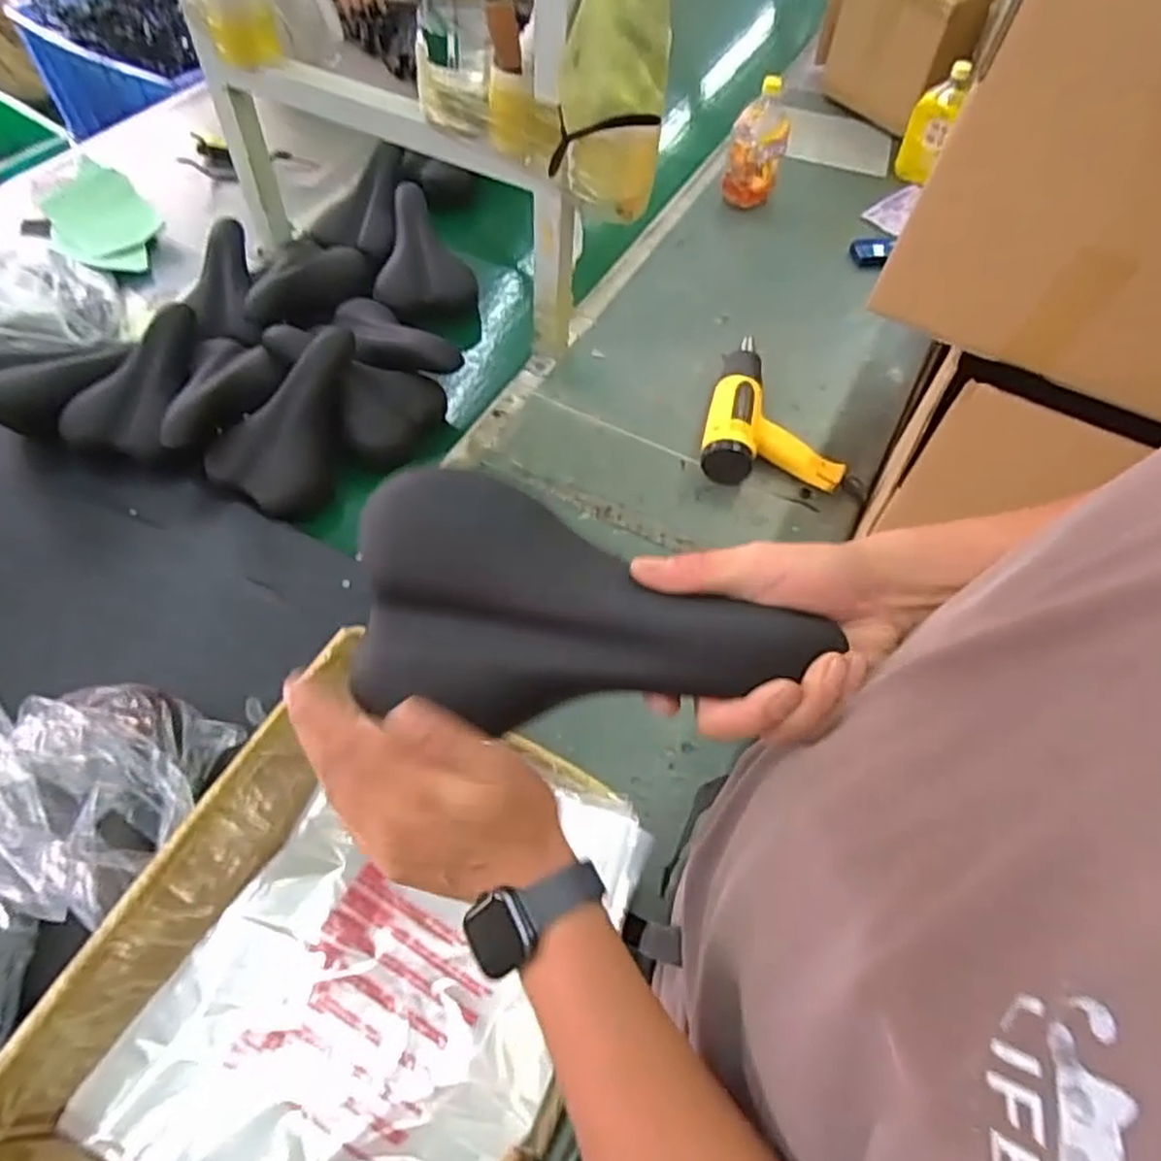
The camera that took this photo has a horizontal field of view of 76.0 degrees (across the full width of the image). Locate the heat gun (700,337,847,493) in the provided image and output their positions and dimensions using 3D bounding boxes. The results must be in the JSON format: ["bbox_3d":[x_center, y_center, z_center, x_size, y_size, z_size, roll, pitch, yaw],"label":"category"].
[{"bbox_3d":[0.281,-0.235,1.056,0.199,0.068,0.244,12,56,5],"label":"heat gun"}]

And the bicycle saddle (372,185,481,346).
[{"bbox_3d":[-0.247,-0.498,1.166,0.153,0.129,0.264,-8,57,-9],"label":"bicycle saddle"}]

